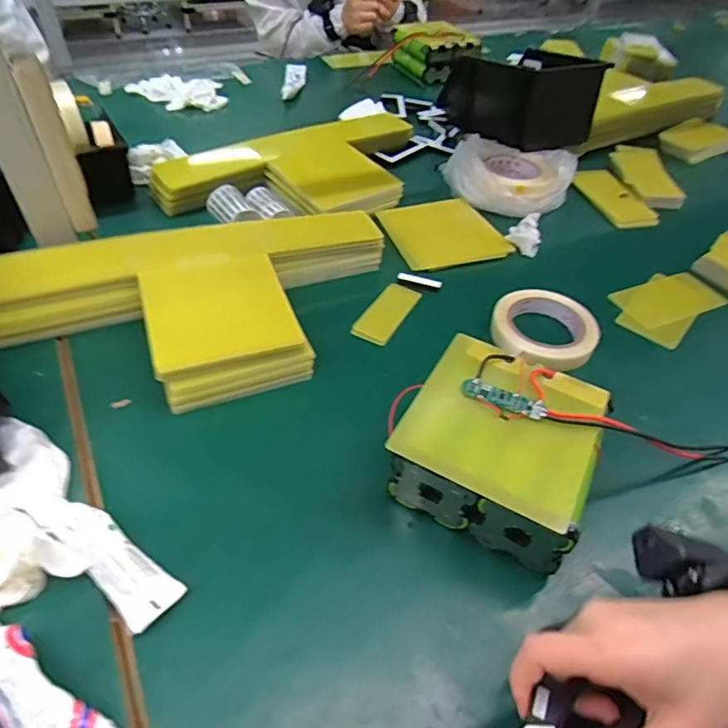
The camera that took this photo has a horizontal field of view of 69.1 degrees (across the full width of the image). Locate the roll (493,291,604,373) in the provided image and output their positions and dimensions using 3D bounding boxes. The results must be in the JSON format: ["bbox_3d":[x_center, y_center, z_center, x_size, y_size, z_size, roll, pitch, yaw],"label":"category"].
[{"bbox_3d":[0.198,-0.035,0.585,0.112,0.030,0.108,2,46,-2],"label":"roll"}]

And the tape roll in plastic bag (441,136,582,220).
[{"bbox_3d":[0.214,-0.285,0.798,0.181,0.070,0.140,26,50,19],"label":"tape roll in plastic bag"}]

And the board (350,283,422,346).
[{"bbox_3d":[0.027,-0.061,0.605,0.042,0.011,0.099,24,49,18],"label":"board"}]

